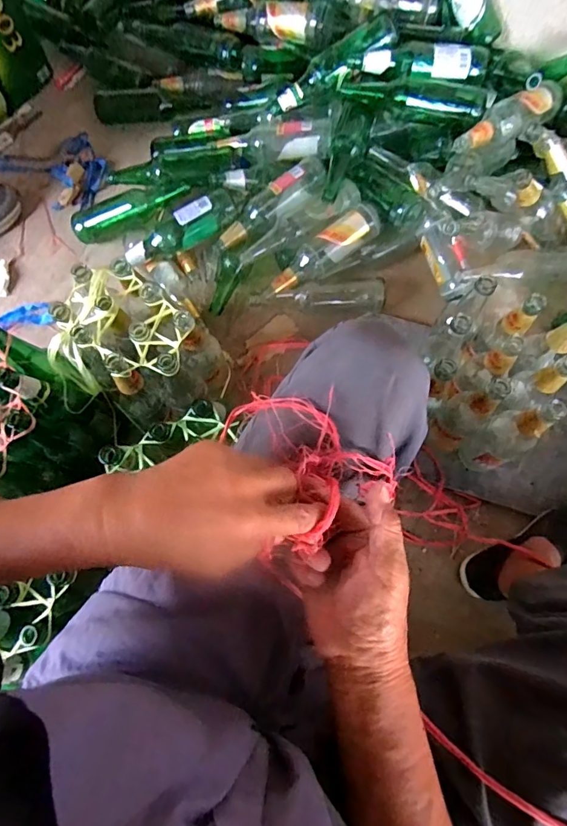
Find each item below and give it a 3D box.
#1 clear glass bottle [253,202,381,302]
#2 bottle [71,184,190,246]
[{"bbox_3d":[0.064,-0.302,0.886,0.267,0.067,0.067,-36,76,4],"label":"clear glass bottle"},{"bbox_3d":[-0.315,-0.418,0.955,0.249,0.063,0.067,-15,74,12],"label":"bottle"}]

